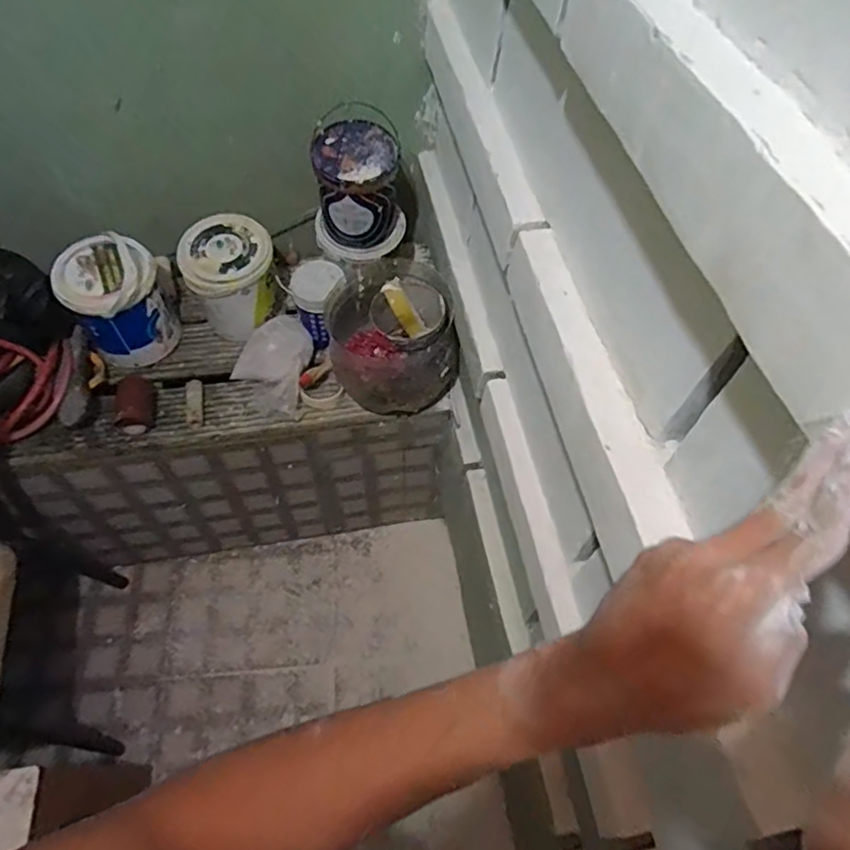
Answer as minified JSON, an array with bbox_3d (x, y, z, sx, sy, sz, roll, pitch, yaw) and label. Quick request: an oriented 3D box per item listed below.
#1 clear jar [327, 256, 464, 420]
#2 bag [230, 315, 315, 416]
[{"bbox_3d":[-0.063,-0.164,1.171,0.227,0.218,0.254,-3,56,-5],"label":"clear jar"},{"bbox_3d":[-0.293,-0.128,1.221,0.187,0.113,0.170,40,62,22],"label":"bag"}]

